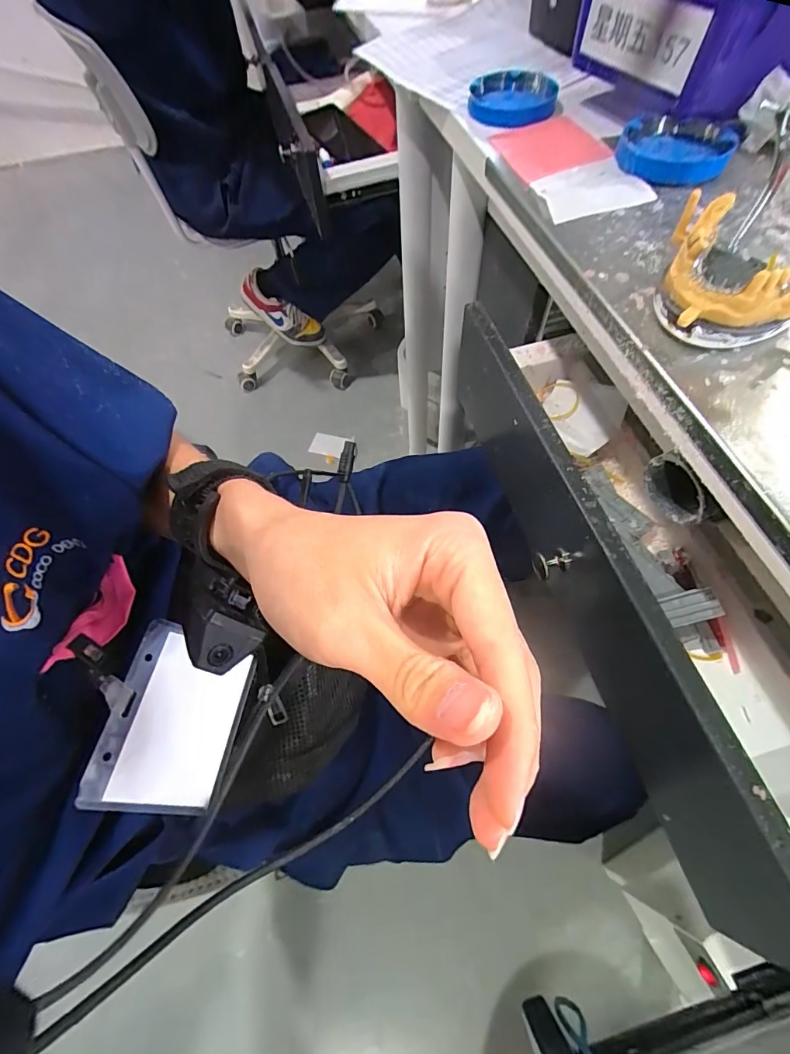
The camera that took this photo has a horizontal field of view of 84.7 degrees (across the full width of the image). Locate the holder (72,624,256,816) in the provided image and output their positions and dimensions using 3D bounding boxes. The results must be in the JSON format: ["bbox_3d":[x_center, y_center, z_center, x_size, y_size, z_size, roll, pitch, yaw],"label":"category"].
[{"bbox_3d":[-0.139,0.121,0.274,0.006,0.089,0.100,-14,50,33],"label":"holder"}]

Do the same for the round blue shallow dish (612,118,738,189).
[{"bbox_3d":[0.207,-0.280,0.323,0.076,0.018,0.066,26,67,15],"label":"round blue shallow dish"}]

